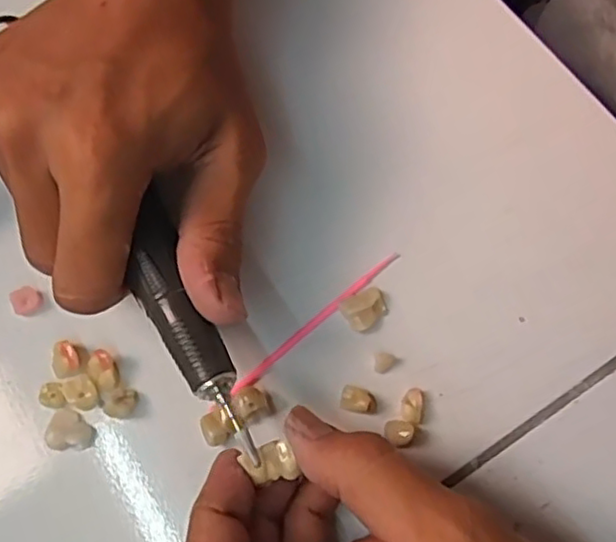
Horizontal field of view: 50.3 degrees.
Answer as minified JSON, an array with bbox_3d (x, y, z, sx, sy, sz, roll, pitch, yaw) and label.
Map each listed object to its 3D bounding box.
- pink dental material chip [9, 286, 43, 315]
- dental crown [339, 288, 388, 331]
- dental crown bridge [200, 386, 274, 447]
[{"bbox_3d":[-0.115,0.012,0.267,0.012,0.006,0.010,-28,72,-8],"label":"pink dental material chip"},{"bbox_3d":[0.022,0.014,0.262,0.018,0.007,0.015,-31,72,-9],"label":"dental crown"},{"bbox_3d":[-0.027,0.054,0.247,0.027,0.008,0.013,-32,72,-10],"label":"dental crown bridge"}]

